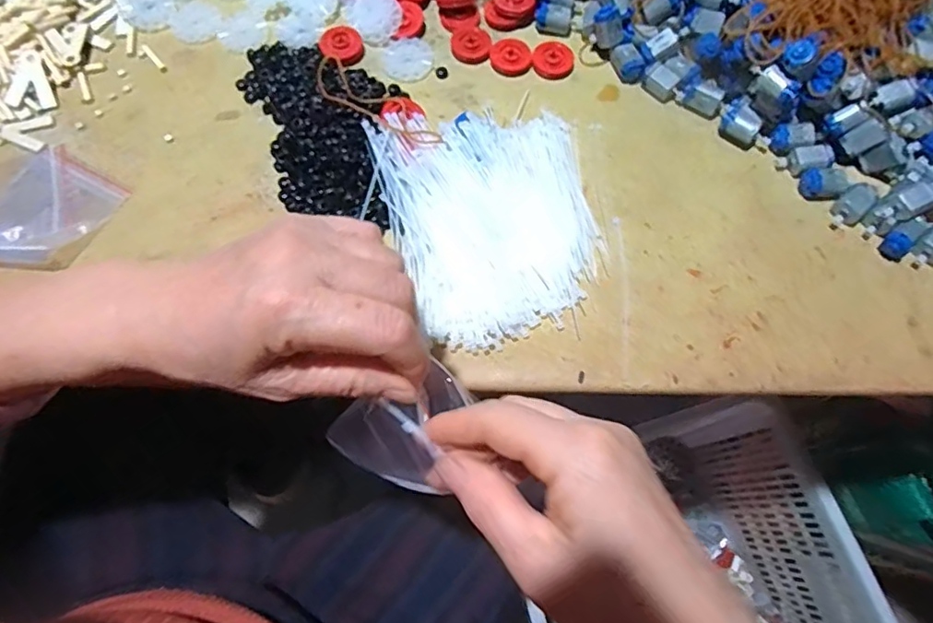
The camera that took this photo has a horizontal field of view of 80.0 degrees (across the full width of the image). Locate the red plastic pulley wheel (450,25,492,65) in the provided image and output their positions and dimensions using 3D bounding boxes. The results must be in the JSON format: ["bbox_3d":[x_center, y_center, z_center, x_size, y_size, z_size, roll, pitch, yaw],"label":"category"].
[{"bbox_3d":[0.004,-0.214,0.448,0.032,0.005,0.030,0,90,6],"label":"red plastic pulley wheel"}]

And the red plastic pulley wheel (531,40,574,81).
[{"bbox_3d":[0.068,-0.199,0.440,0.032,0.010,0.028,25,71,8],"label":"red plastic pulley wheel"}]

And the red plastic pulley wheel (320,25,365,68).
[{"bbox_3d":[-0.099,-0.212,0.444,0.036,0.009,0.032,30,72,10],"label":"red plastic pulley wheel"}]

